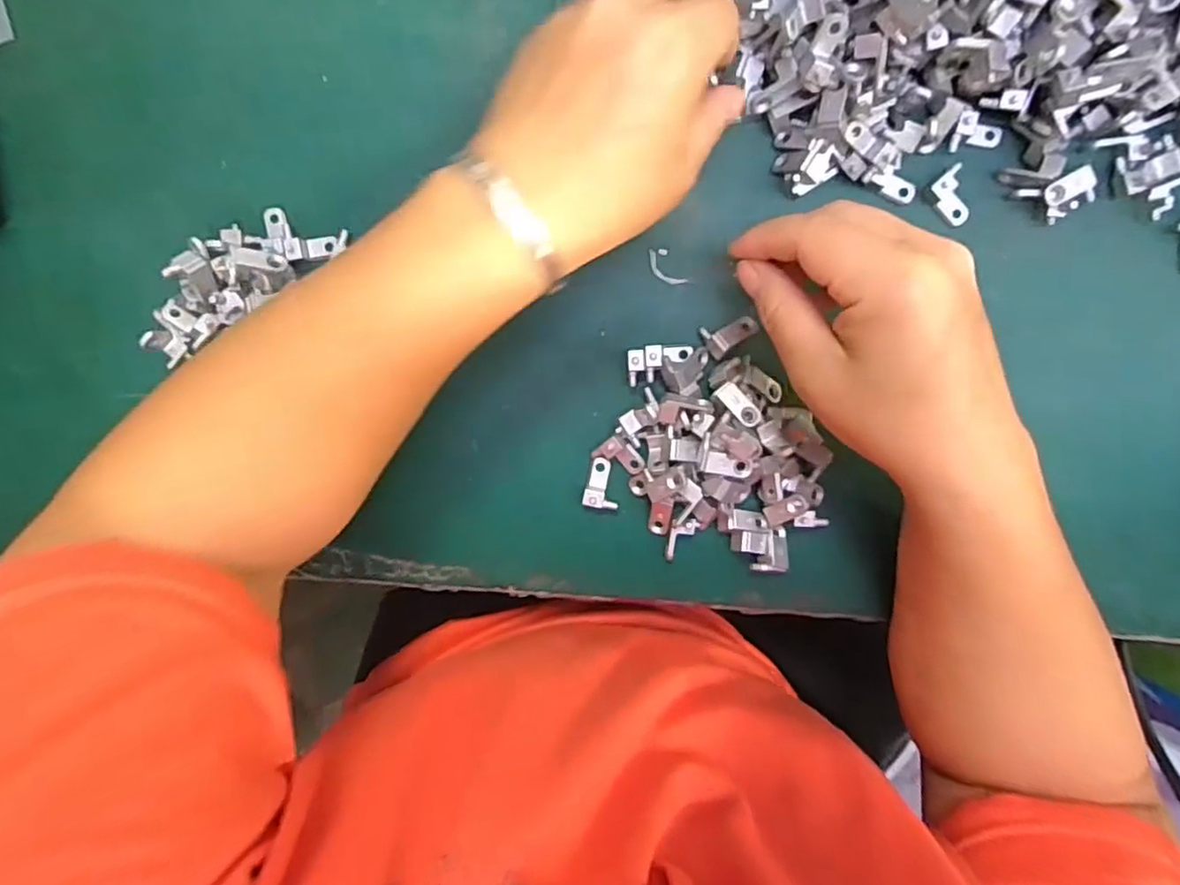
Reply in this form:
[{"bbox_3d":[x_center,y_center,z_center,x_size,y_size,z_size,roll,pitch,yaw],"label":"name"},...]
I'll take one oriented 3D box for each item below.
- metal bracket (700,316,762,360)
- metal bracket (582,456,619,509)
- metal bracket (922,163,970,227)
[{"bbox_3d":[0.065,-0.050,0.299,0.023,0.010,0.015,-28,96,7],"label":"metal bracket"},{"bbox_3d":[0.004,0.021,0.312,0.015,0.011,0.024,-6,99,3],"label":"metal bracket"},{"bbox_3d":[0.163,-0.108,0.288,0.016,0.011,0.024,-39,94,8],"label":"metal bracket"}]

